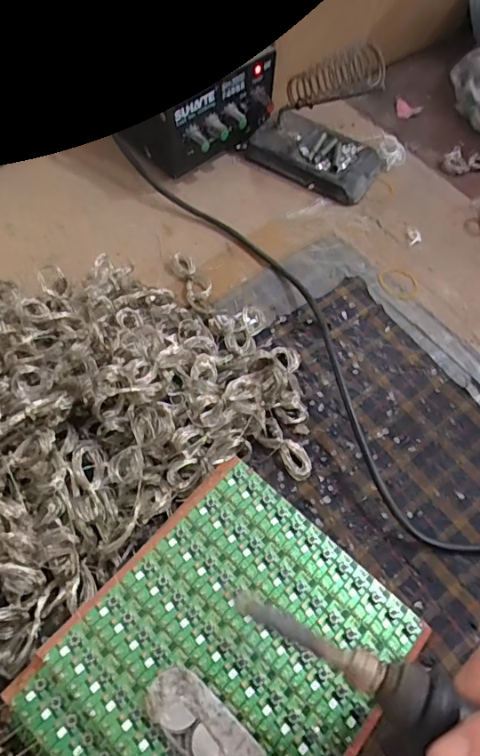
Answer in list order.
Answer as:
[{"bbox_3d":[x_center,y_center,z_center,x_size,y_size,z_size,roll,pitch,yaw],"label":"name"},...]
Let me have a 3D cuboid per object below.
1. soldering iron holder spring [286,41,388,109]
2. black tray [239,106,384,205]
[{"bbox_3d":[0.071,-0.229,0.387,0.080,0.025,0.025,4,55,37],"label":"soldering iron holder spring"},{"bbox_3d":[0.065,-0.193,0.435,0.107,0.020,0.061,33,65,14],"label":"black tray"}]

